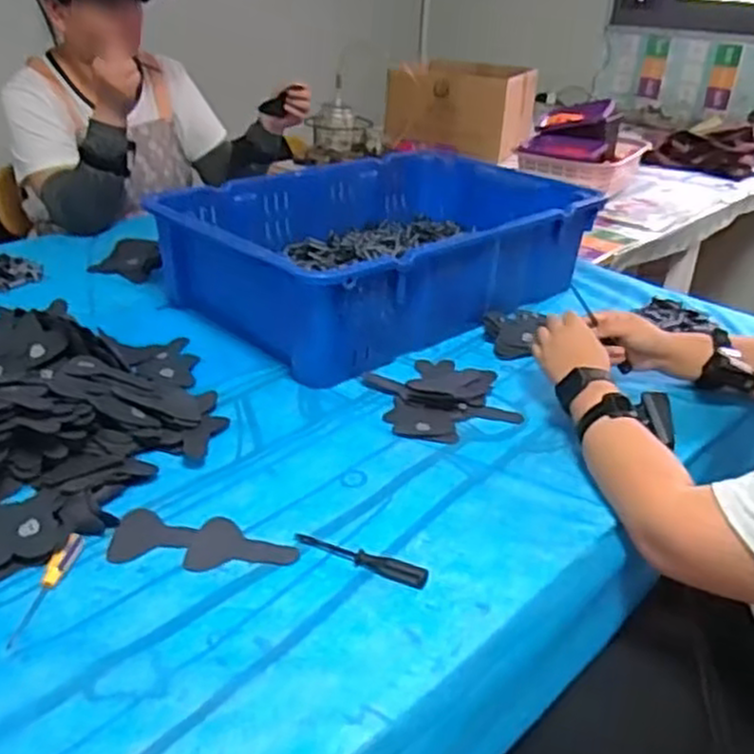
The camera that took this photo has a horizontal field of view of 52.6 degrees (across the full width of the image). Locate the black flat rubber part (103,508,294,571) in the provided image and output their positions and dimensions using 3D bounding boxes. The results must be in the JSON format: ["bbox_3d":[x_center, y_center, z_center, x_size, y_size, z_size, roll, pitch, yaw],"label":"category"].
[{"bbox_3d":[-0.163,0.158,0.723,0.174,0.005,0.068,5,32,6],"label":"black flat rubber part"}]

